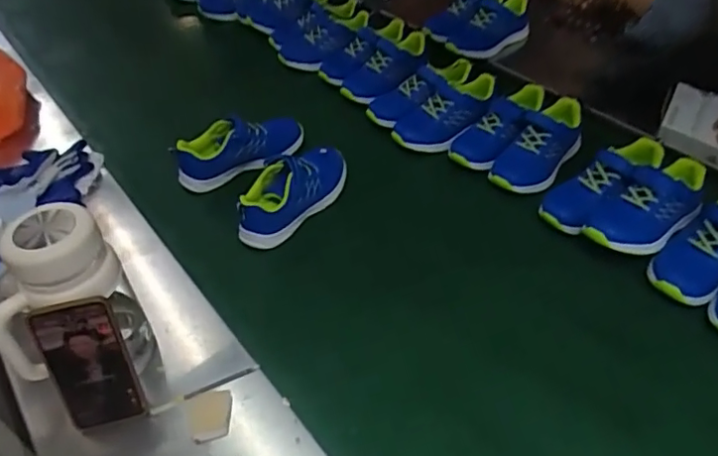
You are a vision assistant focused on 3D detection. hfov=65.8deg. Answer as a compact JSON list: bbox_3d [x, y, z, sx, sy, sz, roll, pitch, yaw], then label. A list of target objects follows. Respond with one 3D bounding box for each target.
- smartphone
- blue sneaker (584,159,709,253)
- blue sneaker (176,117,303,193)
[{"bbox_3d":[-0.287,0.146,0.592,0.077,0.155,0.018,-14,24,-11],"label":"smartphone"},{"bbox_3d":[0.421,-0.031,0.814,0.111,0.090,0.205,33,50,32],"label":"blue sneaker"},{"bbox_3d":[-0.212,-0.149,0.985,0.227,0.106,0.084,-26,47,-28],"label":"blue sneaker"}]

